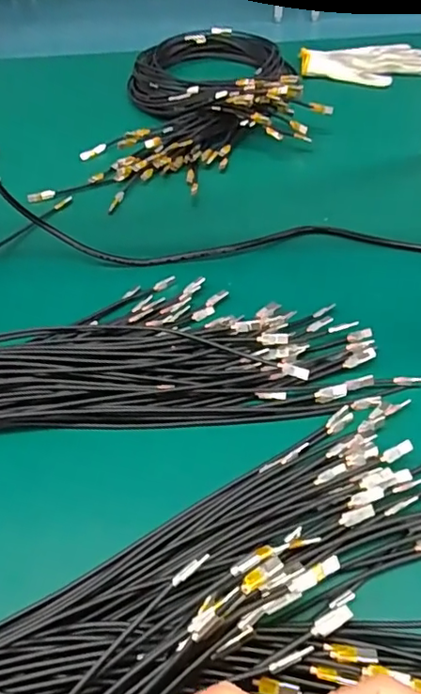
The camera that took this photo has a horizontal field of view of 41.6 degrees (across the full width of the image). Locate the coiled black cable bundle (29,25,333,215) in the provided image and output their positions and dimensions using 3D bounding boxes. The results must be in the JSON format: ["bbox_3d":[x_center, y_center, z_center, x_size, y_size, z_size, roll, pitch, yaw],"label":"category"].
[{"bbox_3d":[0.002,-0.354,0.769,0.313,0.063,0.512,10,49,13],"label":"coiled black cable bundle"}]

